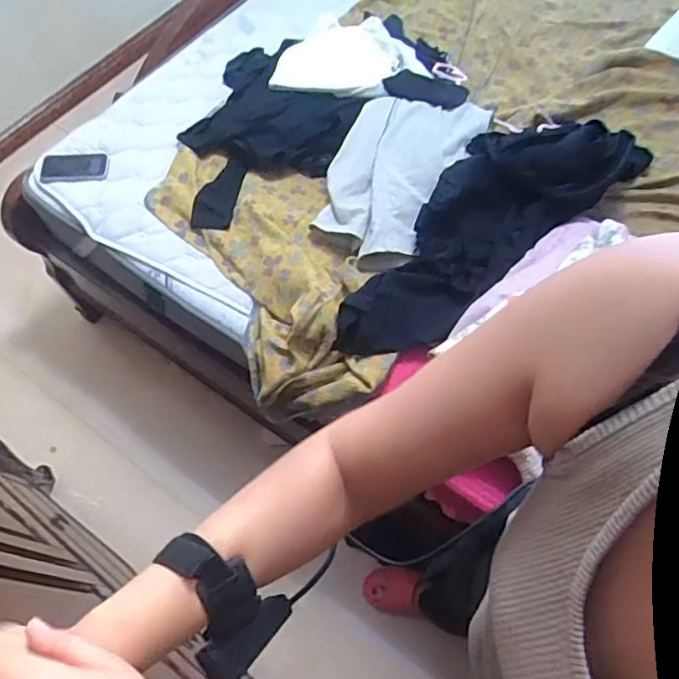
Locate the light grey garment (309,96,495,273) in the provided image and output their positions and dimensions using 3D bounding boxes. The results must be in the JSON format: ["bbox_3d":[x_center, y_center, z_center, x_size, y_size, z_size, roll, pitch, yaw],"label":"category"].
[{"bbox_3d":[0.121,-0.388,1.276,0.283,0.073,0.546,24,66,14],"label":"light grey garment"}]

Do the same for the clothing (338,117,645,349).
[{"bbox_3d":[0.332,-0.280,1.178,0.896,0.101,0.247,-39,68,-17],"label":"clothing"}]

